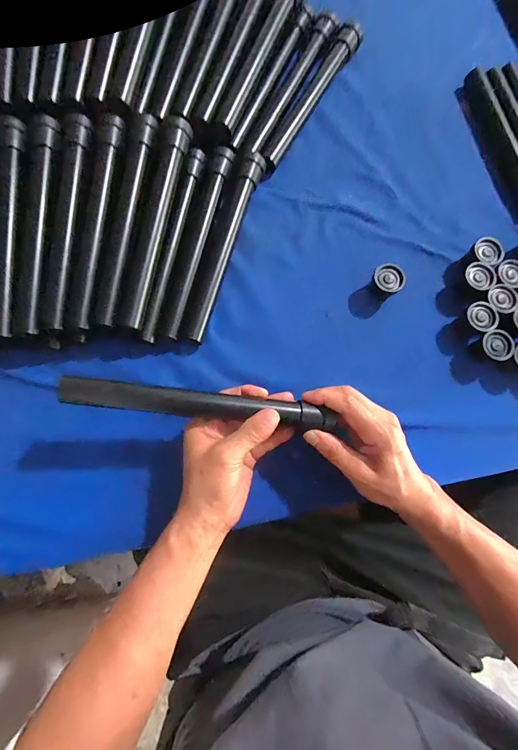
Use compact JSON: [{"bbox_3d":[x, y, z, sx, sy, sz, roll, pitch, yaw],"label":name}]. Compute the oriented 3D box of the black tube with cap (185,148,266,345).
[{"bbox_3d":[-0.040,-0.155,0.411,0.024,0.026,0.245,18,78,3],"label":"black tube with cap"}]

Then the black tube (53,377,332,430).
[{"bbox_3d":[-0.049,0.027,0.316,0.243,0.020,0.023,7,78,-7],"label":"black tube"}]

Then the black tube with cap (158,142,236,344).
[{"bbox_3d":[-0.073,-0.160,0.409,0.024,0.024,0.247,15,78,2],"label":"black tube with cap"}]

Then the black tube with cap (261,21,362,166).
[{"bbox_3d":[0.070,-0.377,0.456,0.027,0.029,0.224,32,79,5],"label":"black tube with cap"}]

